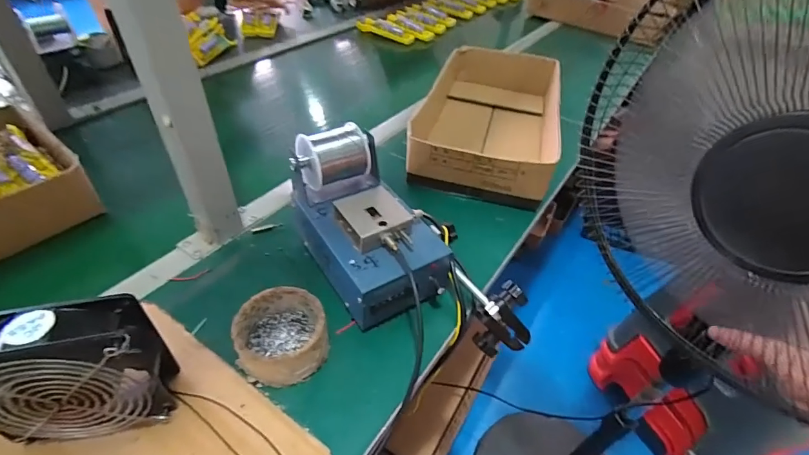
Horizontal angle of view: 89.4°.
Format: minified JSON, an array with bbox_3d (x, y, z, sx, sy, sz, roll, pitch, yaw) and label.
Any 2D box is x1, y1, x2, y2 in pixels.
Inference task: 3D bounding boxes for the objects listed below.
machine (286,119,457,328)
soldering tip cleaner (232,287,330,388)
[{"bbox_3d":[-0.046,-0.009,0.471,0.120,0.132,0.211,-23,50,-27],"label":"machine"},{"bbox_3d":[-0.121,0.104,0.403,0.082,0.044,0.083,2,43,-2],"label":"soldering tip cleaner"}]

